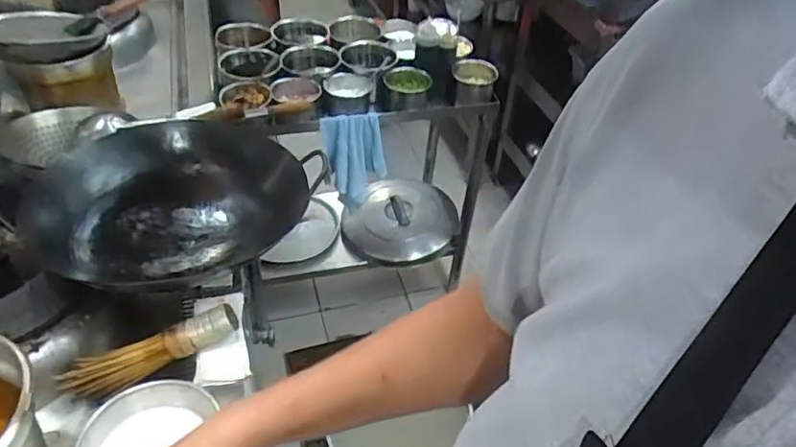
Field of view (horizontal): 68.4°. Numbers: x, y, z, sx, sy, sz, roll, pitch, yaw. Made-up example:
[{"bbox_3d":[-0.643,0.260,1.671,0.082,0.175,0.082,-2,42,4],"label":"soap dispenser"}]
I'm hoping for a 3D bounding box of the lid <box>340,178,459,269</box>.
[{"bbox_3d":[0.003,-0.017,1.973,0.392,0.092,0.312,-17,44,-20],"label":"lid"}]

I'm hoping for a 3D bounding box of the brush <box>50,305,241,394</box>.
[{"bbox_3d":[-0.375,0.196,0.890,0.260,0.073,0.051,-12,43,-15],"label":"brush"}]

